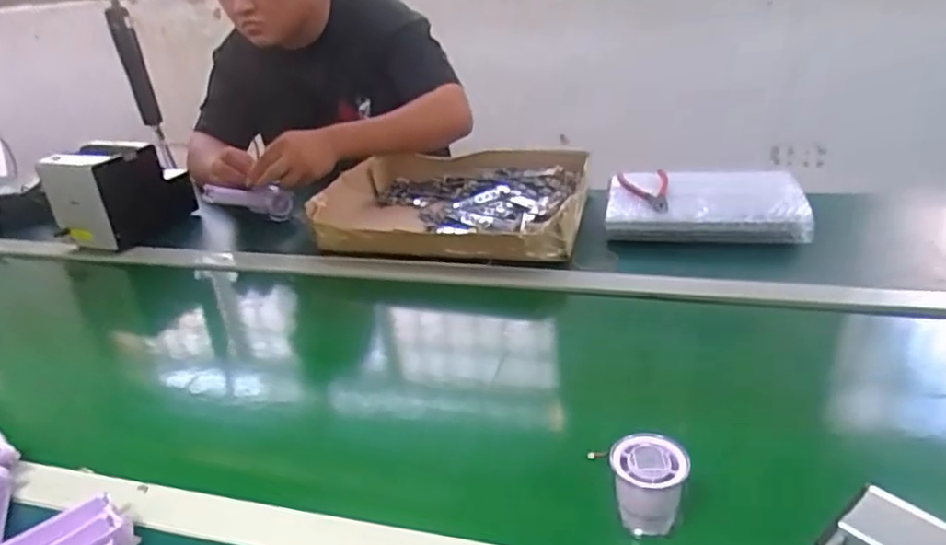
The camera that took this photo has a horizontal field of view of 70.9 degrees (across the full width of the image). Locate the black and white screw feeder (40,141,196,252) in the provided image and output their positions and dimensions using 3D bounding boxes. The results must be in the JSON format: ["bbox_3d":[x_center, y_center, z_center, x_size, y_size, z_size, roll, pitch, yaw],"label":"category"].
[{"bbox_3d":[-0.598,-0.140,1.124,0.133,0.154,0.181,5,29,20],"label":"black and white screw feeder"}]

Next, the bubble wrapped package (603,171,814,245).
[{"bbox_3d":[0.334,-0.096,0.975,0.264,0.052,0.181,2,28,13],"label":"bubble wrapped package"}]

